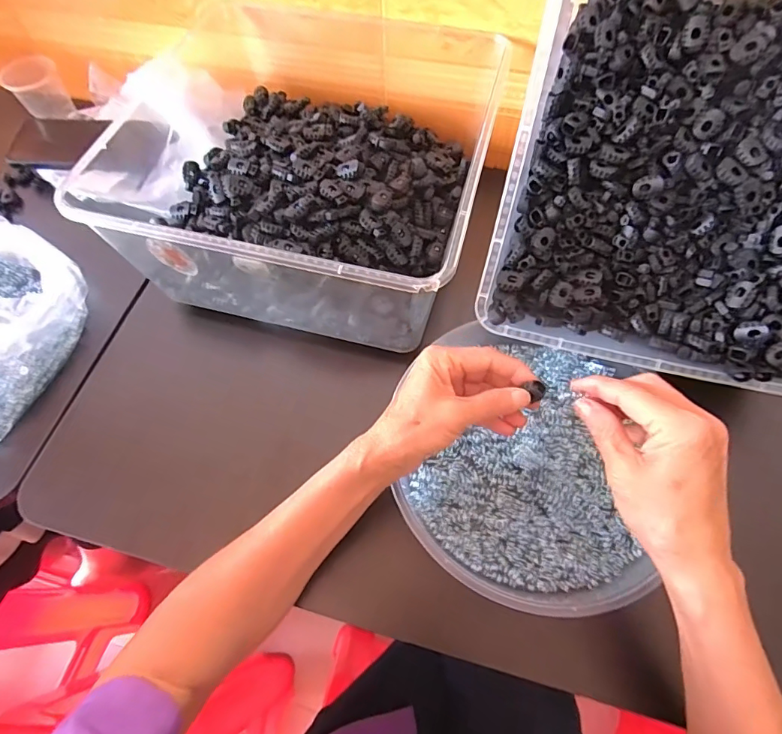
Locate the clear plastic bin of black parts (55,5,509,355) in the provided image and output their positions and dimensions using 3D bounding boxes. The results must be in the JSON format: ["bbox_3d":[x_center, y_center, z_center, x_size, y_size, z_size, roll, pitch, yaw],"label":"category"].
[{"bbox_3d":[-0.071,-0.188,0.449,0.311,0.124,0.311,14,64,8],"label":"clear plastic bin of black parts"}]

